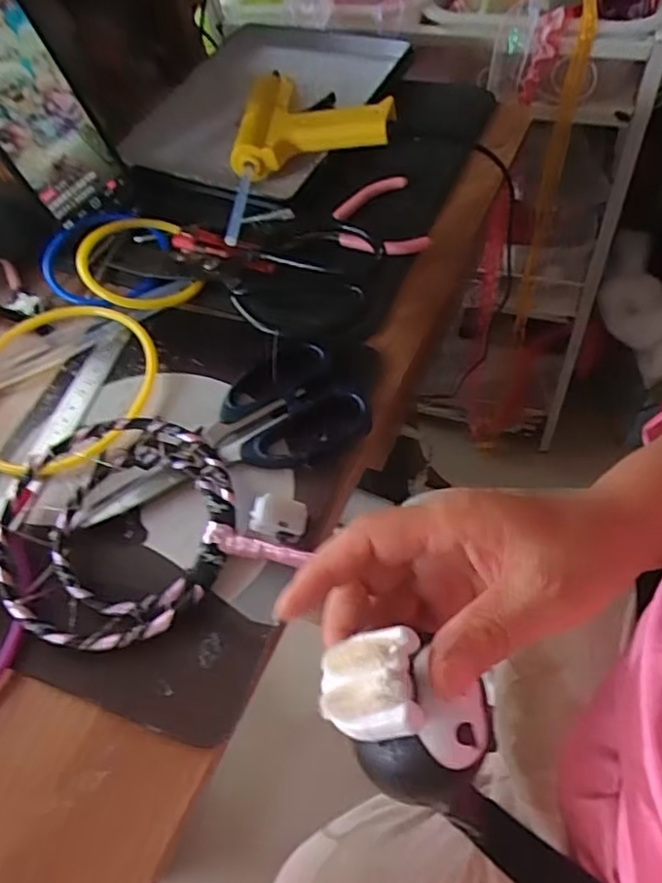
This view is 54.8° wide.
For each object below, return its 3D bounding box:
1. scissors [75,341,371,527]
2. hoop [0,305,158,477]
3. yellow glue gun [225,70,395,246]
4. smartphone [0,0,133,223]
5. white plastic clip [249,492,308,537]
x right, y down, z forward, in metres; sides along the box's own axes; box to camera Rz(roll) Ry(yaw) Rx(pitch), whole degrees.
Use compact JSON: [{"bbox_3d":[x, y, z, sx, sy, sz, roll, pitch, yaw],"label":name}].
[{"bbox_3d":[-0.066,0.000,0.368,0.166,0.019,0.077,-29,58,-11],"label":"scissors"},{"bbox_3d":[-0.177,-0.038,0.411,0.125,0.015,0.129,8,59,13],"label":"hoop"},{"bbox_3d":[-0.016,-0.213,0.481,0.125,0.040,0.150,-1,57,7],"label":"yellow glue gun"},{"bbox_3d":[-0.208,-0.227,0.453,0.011,0.152,0.074,21,63,38],"label":"smartphone"},{"bbox_3d":[-0.028,0.038,0.333,0.029,0.011,0.017,3,58,10],"label":"white plastic clip"}]

